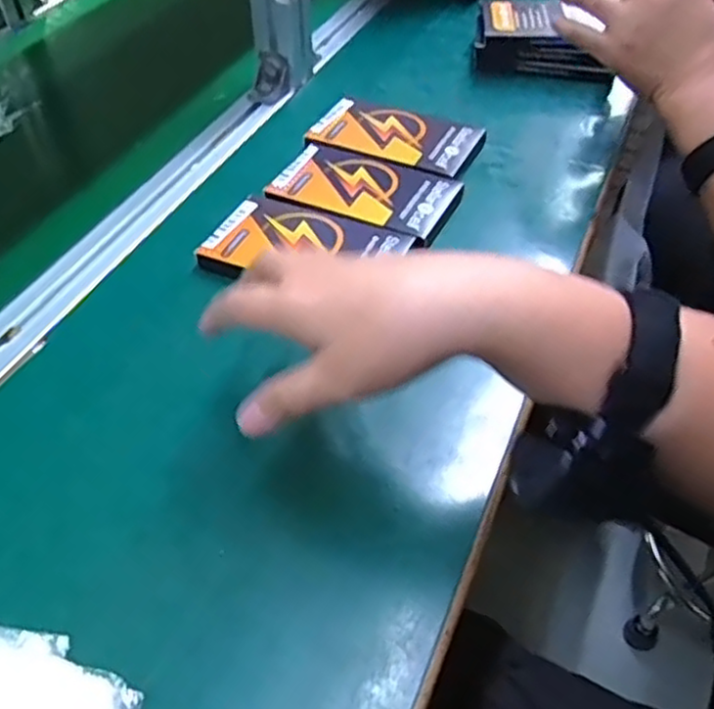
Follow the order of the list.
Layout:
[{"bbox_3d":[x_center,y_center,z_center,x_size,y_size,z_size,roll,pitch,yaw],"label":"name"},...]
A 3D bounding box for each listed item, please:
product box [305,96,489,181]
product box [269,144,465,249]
[{"bbox_3d":[0.032,-0.182,0.601,0.136,0.015,0.079,19,51,19],"label":"product box"},{"bbox_3d":[0.006,-0.123,0.553,0.137,0.022,0.078,17,50,18],"label":"product box"}]

